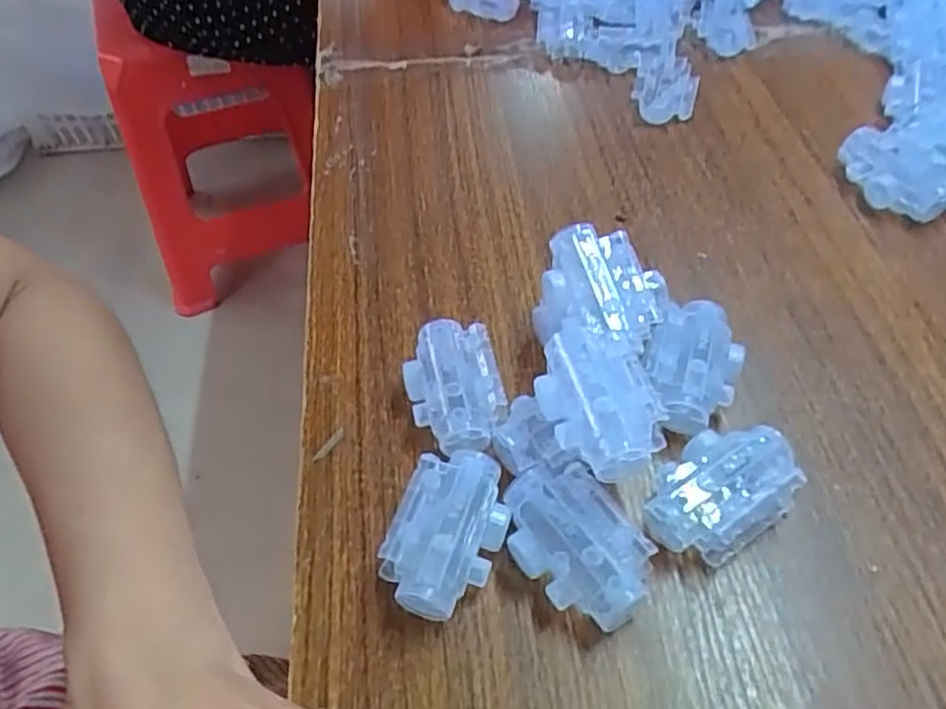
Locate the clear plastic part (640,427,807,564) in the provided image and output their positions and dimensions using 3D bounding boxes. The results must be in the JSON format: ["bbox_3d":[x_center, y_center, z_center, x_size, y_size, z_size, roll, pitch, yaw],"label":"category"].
[{"bbox_3d":[0.109,0.060,0.317,0.068,0.029,0.046,-27,54,-16],"label":"clear plastic part"}]

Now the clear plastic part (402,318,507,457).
[{"bbox_3d":[-0.009,0.018,0.349,0.044,0.028,0.072,-13,52,-5],"label":"clear plastic part"}]

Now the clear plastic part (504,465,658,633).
[{"bbox_3d":[0.042,0.081,0.302,0.043,0.031,0.068,-32,56,-19],"label":"clear plastic part"}]

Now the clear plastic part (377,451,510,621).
[{"bbox_3d":[-0.010,0.075,0.307,0.042,0.029,0.069,17,55,18],"label":"clear plastic part"}]

